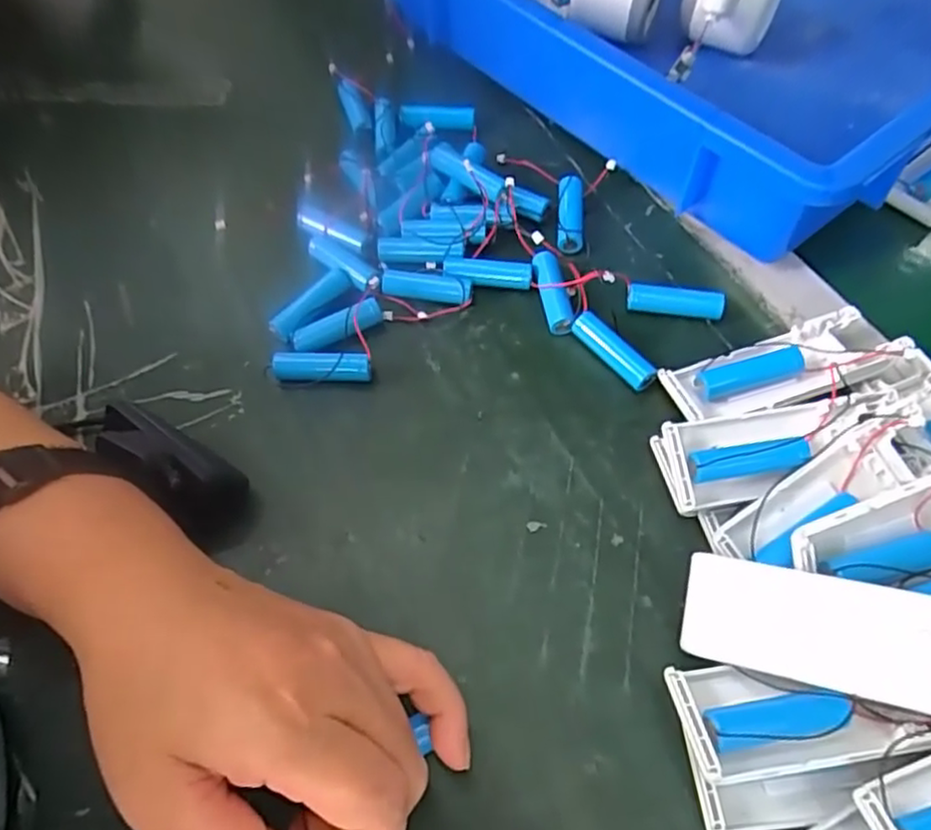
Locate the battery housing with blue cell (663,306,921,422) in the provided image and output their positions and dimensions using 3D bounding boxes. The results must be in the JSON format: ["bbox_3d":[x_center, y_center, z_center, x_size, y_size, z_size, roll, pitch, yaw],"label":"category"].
[{"bbox_3d":[0.153,-0.023,0.325,0.104,0.026,0.038,-14,60,-6],"label":"battery housing with blue cell"}]

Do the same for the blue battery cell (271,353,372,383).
[{"bbox_3d":[-0.073,-0.024,0.344,0.049,0.012,0.013,-1,59,2],"label":"blue battery cell"}]

